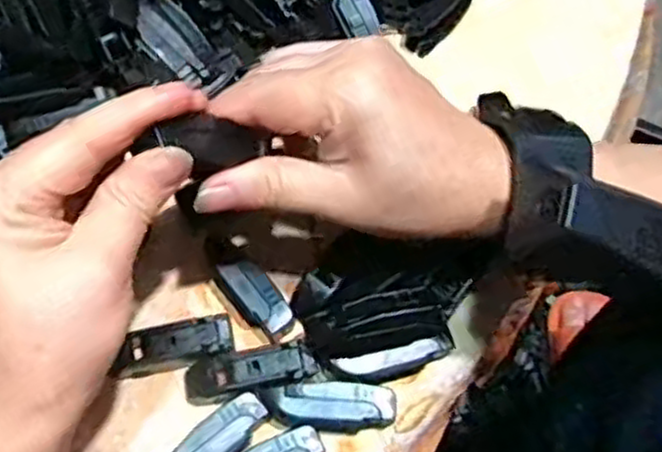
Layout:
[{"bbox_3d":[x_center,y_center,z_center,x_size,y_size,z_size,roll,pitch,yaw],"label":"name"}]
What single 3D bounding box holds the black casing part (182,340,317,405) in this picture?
[{"bbox_3d":[-0.035,0.062,0.328,0.058,0.011,0.017,-14,67,11],"label":"black casing part"}]

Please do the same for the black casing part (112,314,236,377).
[{"bbox_3d":[-0.067,0.052,0.334,0.050,0.013,0.017,-16,68,7],"label":"black casing part"}]

